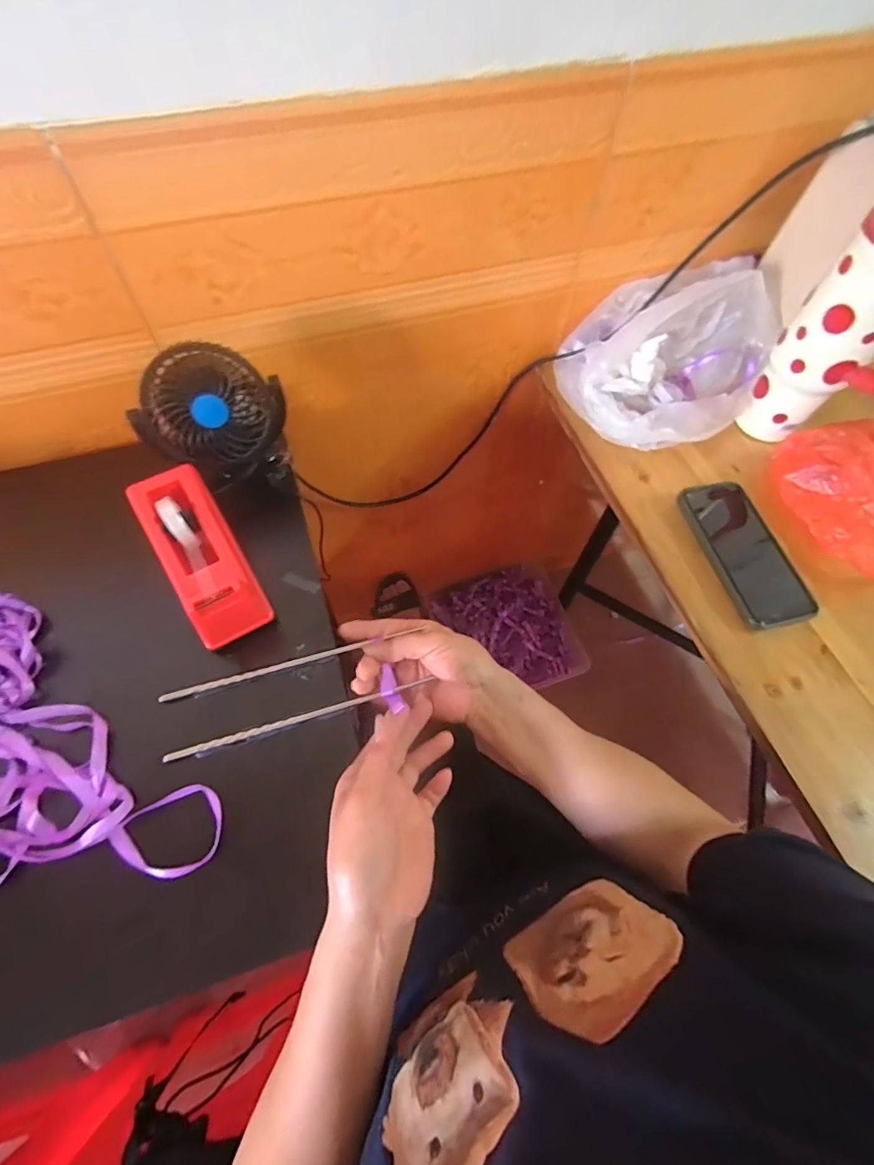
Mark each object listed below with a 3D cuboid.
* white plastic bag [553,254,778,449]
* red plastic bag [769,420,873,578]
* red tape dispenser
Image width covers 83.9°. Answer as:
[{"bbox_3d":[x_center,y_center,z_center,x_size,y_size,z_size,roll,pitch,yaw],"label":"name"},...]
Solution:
[{"bbox_3d":[0.269,-0.264,0.563,0.255,0.106,0.211,-30,67,-15],"label":"white plastic bag"},{"bbox_3d":[0.469,-0.096,0.510,0.193,0.056,0.175,-15,64,-9],"label":"red plastic bag"},{"bbox_3d":[-0.204,-0.028,0.414,0.060,0.059,0.158,-28,80,-15],"label":"red tape dispenser"}]

